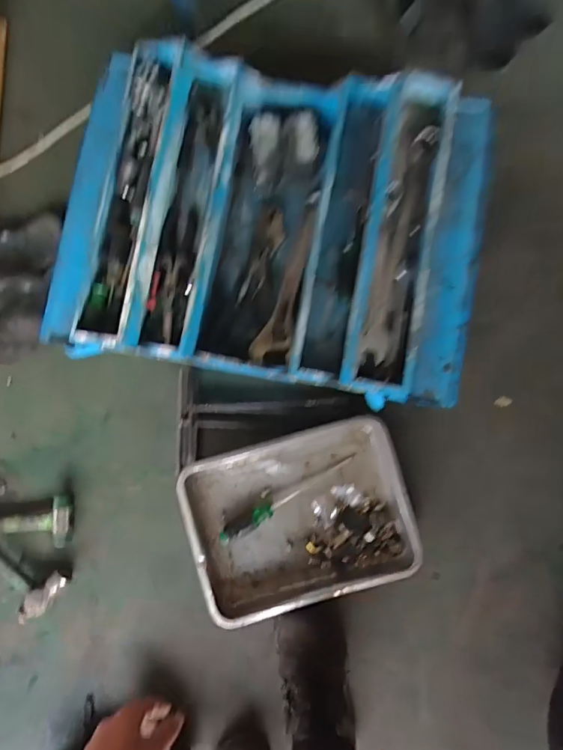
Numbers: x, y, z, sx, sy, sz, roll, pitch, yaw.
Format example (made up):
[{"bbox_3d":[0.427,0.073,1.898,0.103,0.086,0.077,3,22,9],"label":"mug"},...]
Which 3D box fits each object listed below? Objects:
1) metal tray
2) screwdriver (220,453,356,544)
[{"bbox_3d":[0.034,0.265,0.844,0.385,0.047,0.300,-16,86,0],"label":"metal tray"},{"bbox_3d":[0.014,0.227,0.854,0.284,0.028,0.026,-32,86,-1],"label":"screwdriver"}]

